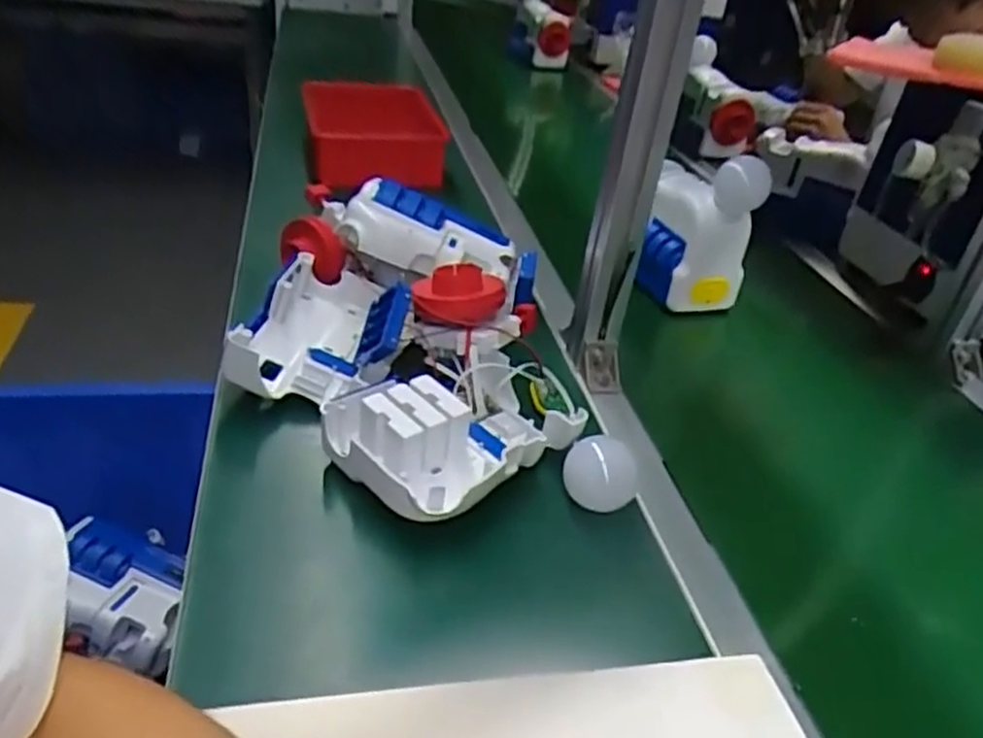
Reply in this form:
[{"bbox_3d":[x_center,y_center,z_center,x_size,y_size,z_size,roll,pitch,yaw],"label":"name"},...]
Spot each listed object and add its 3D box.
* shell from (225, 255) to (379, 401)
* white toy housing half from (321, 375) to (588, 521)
[{"bbox_3d":[-0.174,-0.041,0.724,0.095,0.060,0.175,11,31,1],"label":"shell"},{"bbox_3d":[-0.029,0.054,0.624,0.173,0.066,0.136,-20,43,-40],"label":"white toy housing half"}]

